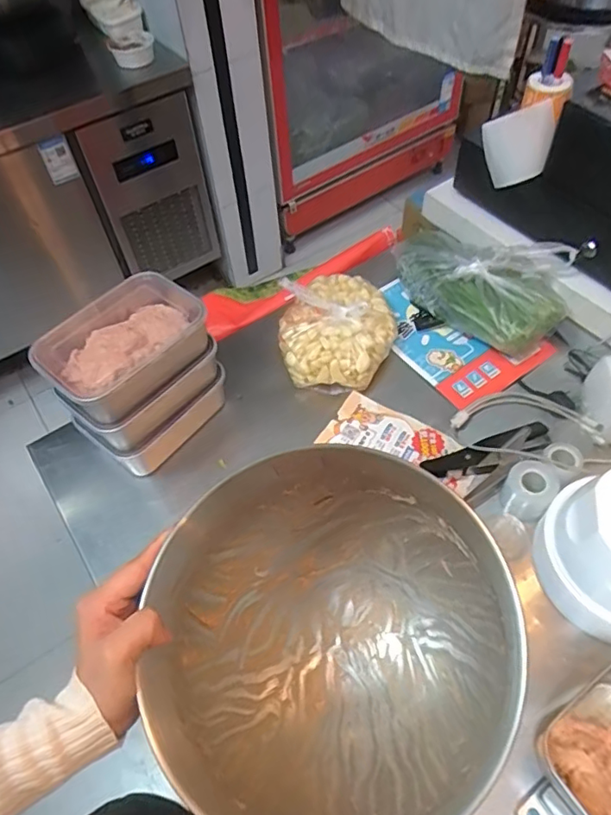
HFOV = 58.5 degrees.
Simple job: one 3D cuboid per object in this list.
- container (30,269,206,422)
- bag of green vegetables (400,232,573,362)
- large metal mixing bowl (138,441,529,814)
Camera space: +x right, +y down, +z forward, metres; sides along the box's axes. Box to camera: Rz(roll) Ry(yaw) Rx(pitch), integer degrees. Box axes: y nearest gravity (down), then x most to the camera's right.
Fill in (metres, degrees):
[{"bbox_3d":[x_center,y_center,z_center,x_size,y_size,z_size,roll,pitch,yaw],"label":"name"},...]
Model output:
[{"bbox_3d":[-0.201,-0.073,0.625,0.127,0.053,0.191,36,64,25],"label":"container"},{"bbox_3d":[0.252,-0.195,0.802,0.156,0.083,0.265,-34,59,-18],"label":"bag of green vegetables"},{"bbox_3d":[0.025,0.184,0.448,0.249,0.230,0.237,-2,55,3],"label":"large metal mixing bowl"}]

